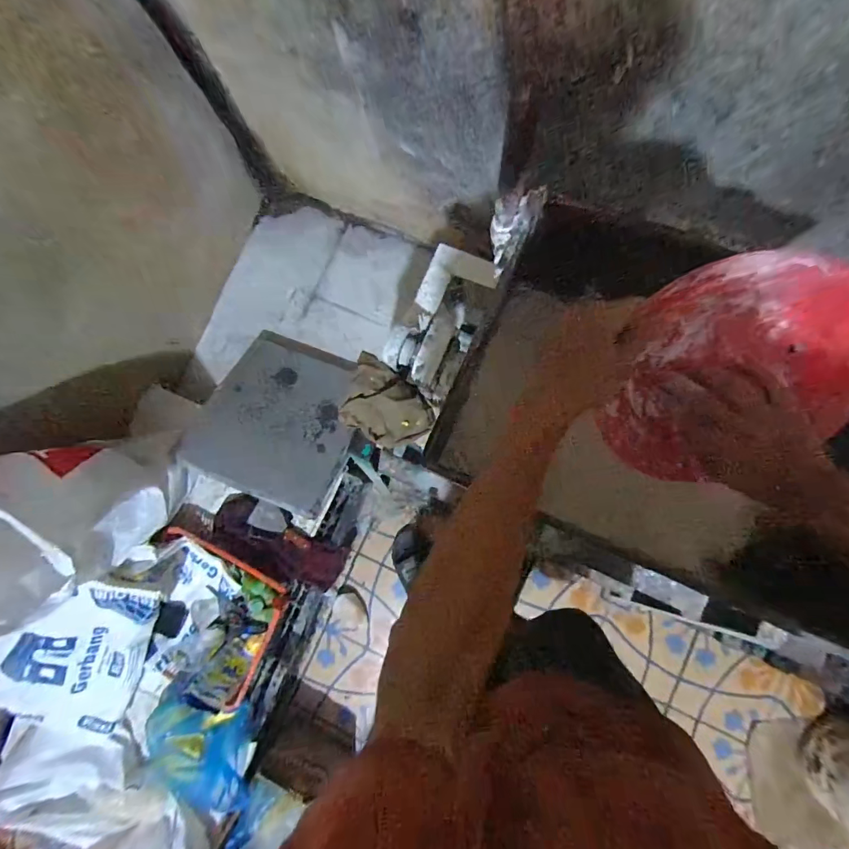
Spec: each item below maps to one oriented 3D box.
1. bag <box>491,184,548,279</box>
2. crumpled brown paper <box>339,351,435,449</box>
[{"bbox_3d":[0.096,-0.217,0.445,0.048,0.027,0.102,25,86,7],"label":"bag"},{"bbox_3d":[-0.065,-0.029,0.714,0.162,0.061,0.126,30,87,7],"label":"crumpled brown paper"}]

